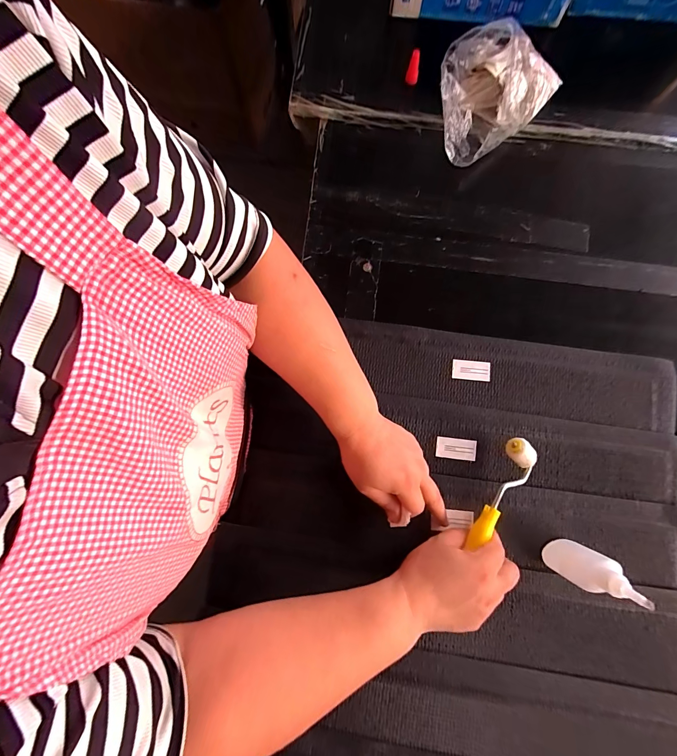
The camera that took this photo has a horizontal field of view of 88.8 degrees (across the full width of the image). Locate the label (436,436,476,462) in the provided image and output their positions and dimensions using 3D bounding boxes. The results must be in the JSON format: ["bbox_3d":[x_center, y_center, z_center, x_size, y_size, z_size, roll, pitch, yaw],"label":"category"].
[{"bbox_3d":[0.149,0.090,0.437,0.049,0.004,0.026,6,84,3],"label":"label"}]

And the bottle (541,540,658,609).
[{"bbox_3d":[0.254,0.194,0.351,0.030,0.116,0.038,21,82,4],"label":"bottle"}]

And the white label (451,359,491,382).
[{"bbox_3d":[0.176,-0.010,0.459,0.051,0.004,0.025,6,90,1],"label":"white label"}]

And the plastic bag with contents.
[{"bbox_3d":[0.216,-0.415,0.496,0.181,0.085,0.128,-44,83,-6],"label":"plastic bag with contents"}]

